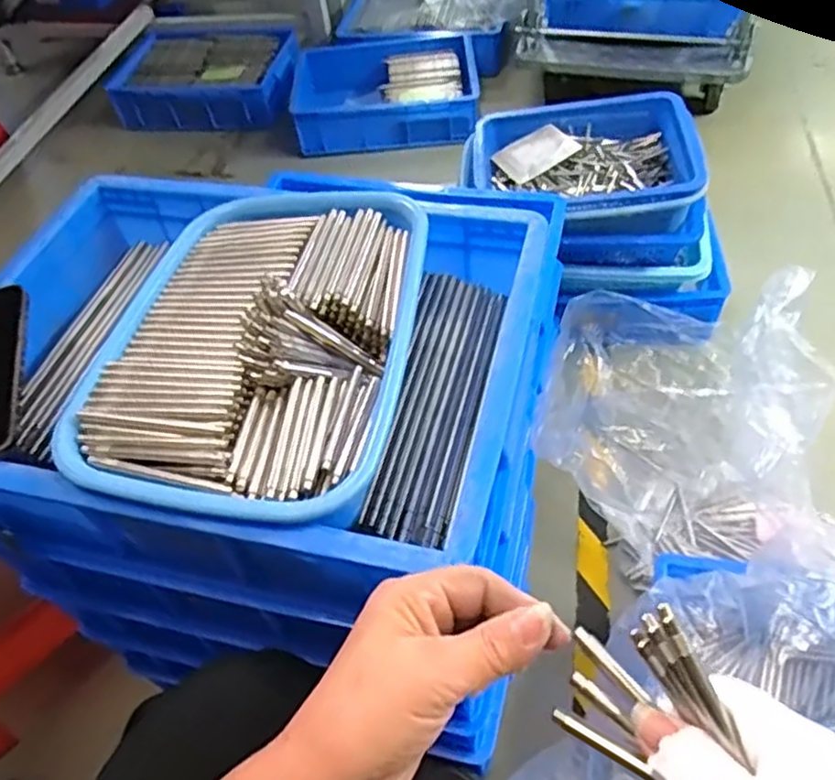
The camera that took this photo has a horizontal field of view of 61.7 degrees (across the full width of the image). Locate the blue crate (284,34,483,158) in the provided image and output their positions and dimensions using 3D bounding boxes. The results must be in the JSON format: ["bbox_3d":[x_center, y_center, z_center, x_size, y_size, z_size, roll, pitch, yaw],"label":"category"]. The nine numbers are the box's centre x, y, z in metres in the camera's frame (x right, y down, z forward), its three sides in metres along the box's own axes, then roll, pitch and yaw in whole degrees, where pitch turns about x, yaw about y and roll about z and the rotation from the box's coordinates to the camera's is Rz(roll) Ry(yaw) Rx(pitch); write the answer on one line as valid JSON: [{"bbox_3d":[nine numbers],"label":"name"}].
[{"bbox_3d":[-0.077,-0.688,1.633,0.414,0.116,0.327,-4,50,3],"label":"blue crate"}]

